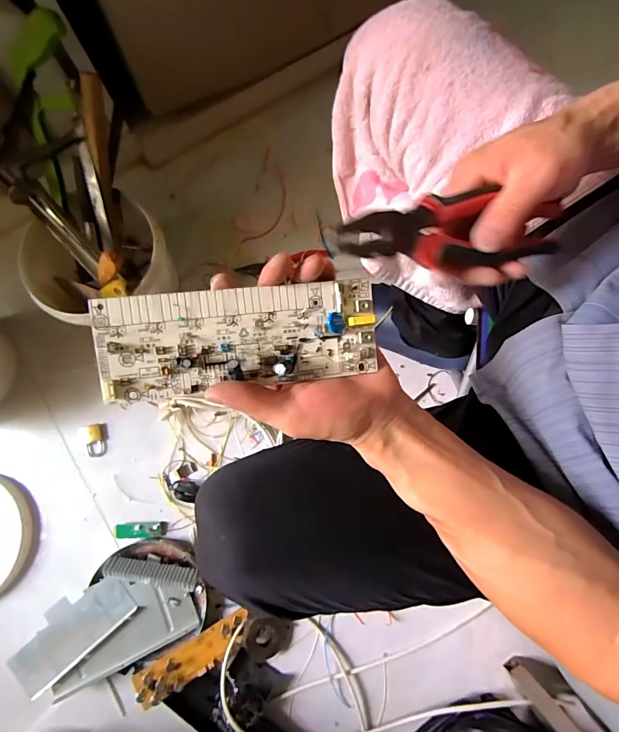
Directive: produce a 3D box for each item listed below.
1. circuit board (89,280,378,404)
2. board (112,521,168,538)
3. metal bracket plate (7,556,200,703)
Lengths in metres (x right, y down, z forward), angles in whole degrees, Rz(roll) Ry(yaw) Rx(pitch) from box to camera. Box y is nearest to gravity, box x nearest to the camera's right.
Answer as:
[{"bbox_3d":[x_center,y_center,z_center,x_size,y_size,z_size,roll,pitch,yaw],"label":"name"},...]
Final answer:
[{"bbox_3d":[-0.045,-0.019,0.271,0.187,0.012,0.067,-7,96,-11],"label":"circuit board"},{"bbox_3d":[-0.302,0.292,0.706,0.093,0.006,0.024,-3,78,-1],"label":"board"},{"bbox_3d":[-0.331,0.419,0.662,0.297,0.041,0.165,-22,79,-5],"label":"metal bracket plate"}]

